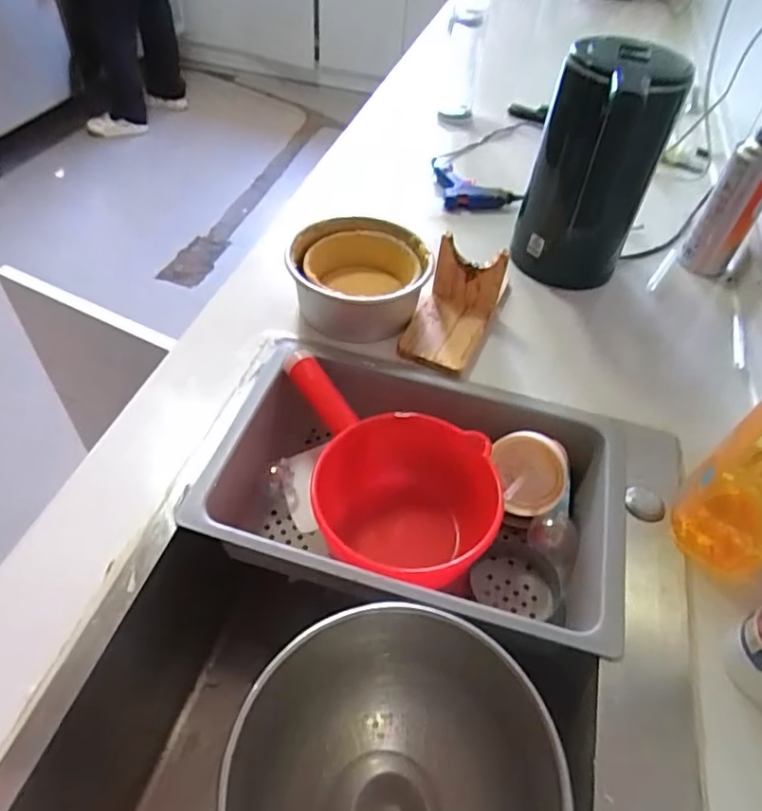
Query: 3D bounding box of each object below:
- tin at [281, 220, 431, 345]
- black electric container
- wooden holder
[{"bbox_3d":[-0.025,-0.148,0.689,0.155,0.071,0.149,3,48,-3],"label":"tin"},{"bbox_3d":[0.242,-0.259,0.680,0.129,0.249,0.131,21,50,13],"label":"black electric container"},{"bbox_3d":[0.078,-0.111,0.658,0.081,0.081,0.124,21,50,14],"label":"wooden holder"}]

